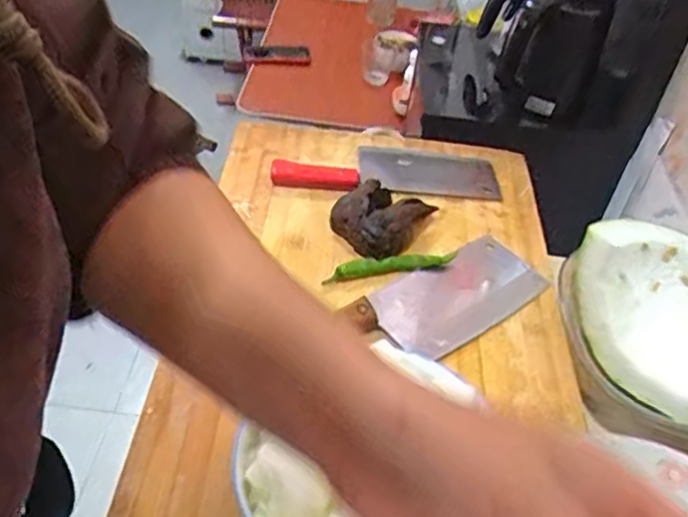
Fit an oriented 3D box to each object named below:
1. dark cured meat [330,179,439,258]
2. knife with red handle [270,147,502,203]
[{"bbox_3d":[0.034,-0.044,0.701,0.091,0.032,0.094,23,45,17],"label":"dark cured meat"},{"bbox_3d":[0.050,-0.103,0.789,0.260,0.024,0.098,6,42,-1],"label":"knife with red handle"}]

